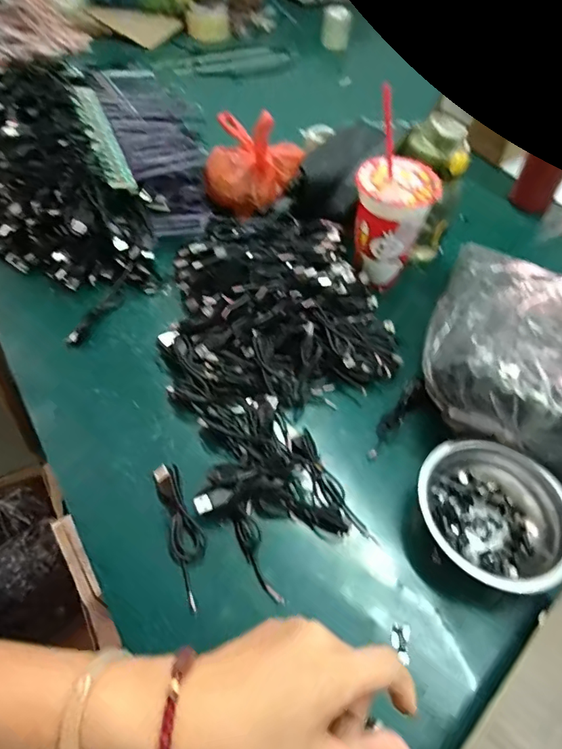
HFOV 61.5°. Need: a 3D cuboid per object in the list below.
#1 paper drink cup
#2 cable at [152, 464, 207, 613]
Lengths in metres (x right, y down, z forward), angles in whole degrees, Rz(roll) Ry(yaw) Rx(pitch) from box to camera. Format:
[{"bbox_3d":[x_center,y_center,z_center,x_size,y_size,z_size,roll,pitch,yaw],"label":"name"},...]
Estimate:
[{"bbox_3d":[0.125,-0.188,0.529,0.085,0.188,0.087,1,57,-1],"label":"paper drink cup"},{"bbox_3d":[-0.082,0.132,0.399,0.027,0.012,0.119,-19,57,-16],"label":"cable"}]

